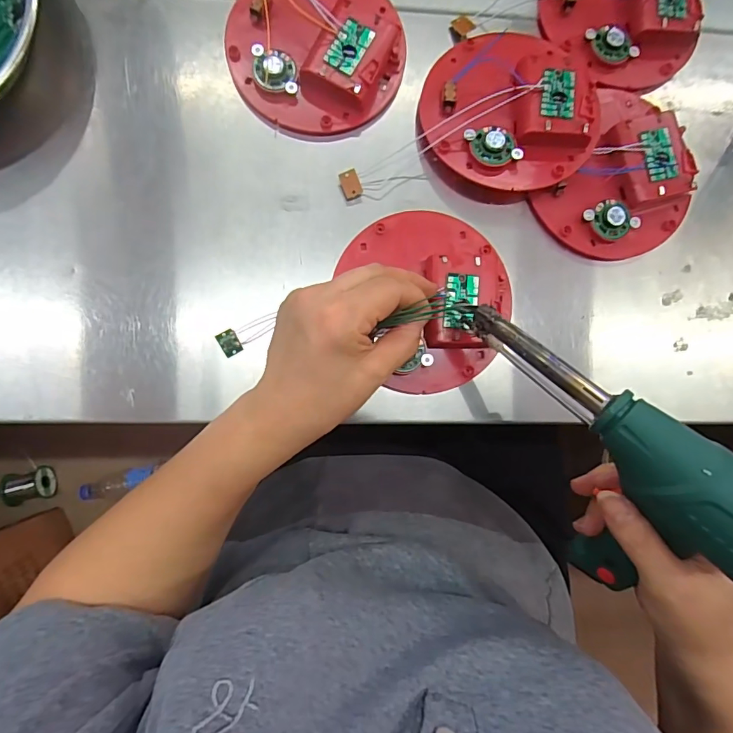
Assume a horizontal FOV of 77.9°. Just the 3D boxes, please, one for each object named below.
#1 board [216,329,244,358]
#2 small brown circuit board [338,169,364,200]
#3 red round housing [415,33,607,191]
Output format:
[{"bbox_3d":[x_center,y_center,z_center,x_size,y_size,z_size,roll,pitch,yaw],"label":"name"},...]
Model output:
[{"bbox_3d":[-0.091,-0.015,0.300,0.012,0.005,0.016,-28,90,-5],"label":"board"},{"bbox_3d":[-0.011,-0.126,0.314,0.013,0.004,0.017,-21,99,4],"label":"small brown circuit board"},{"bbox_3d":[0.098,-0.180,0.308,0.111,0.025,0.117,0,88,-4],"label":"red round housing"}]

